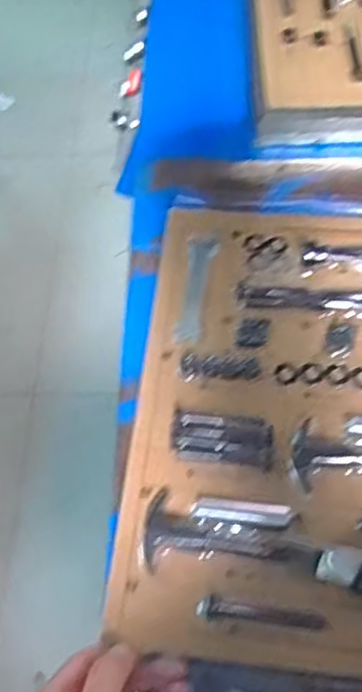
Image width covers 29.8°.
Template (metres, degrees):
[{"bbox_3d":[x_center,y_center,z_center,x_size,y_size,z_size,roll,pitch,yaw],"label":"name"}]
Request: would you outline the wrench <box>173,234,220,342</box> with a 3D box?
[{"bbox_3d":[0.013,-0.053,0.616,0.025,0.006,0.115,8,62,8],"label":"wrench"}]

